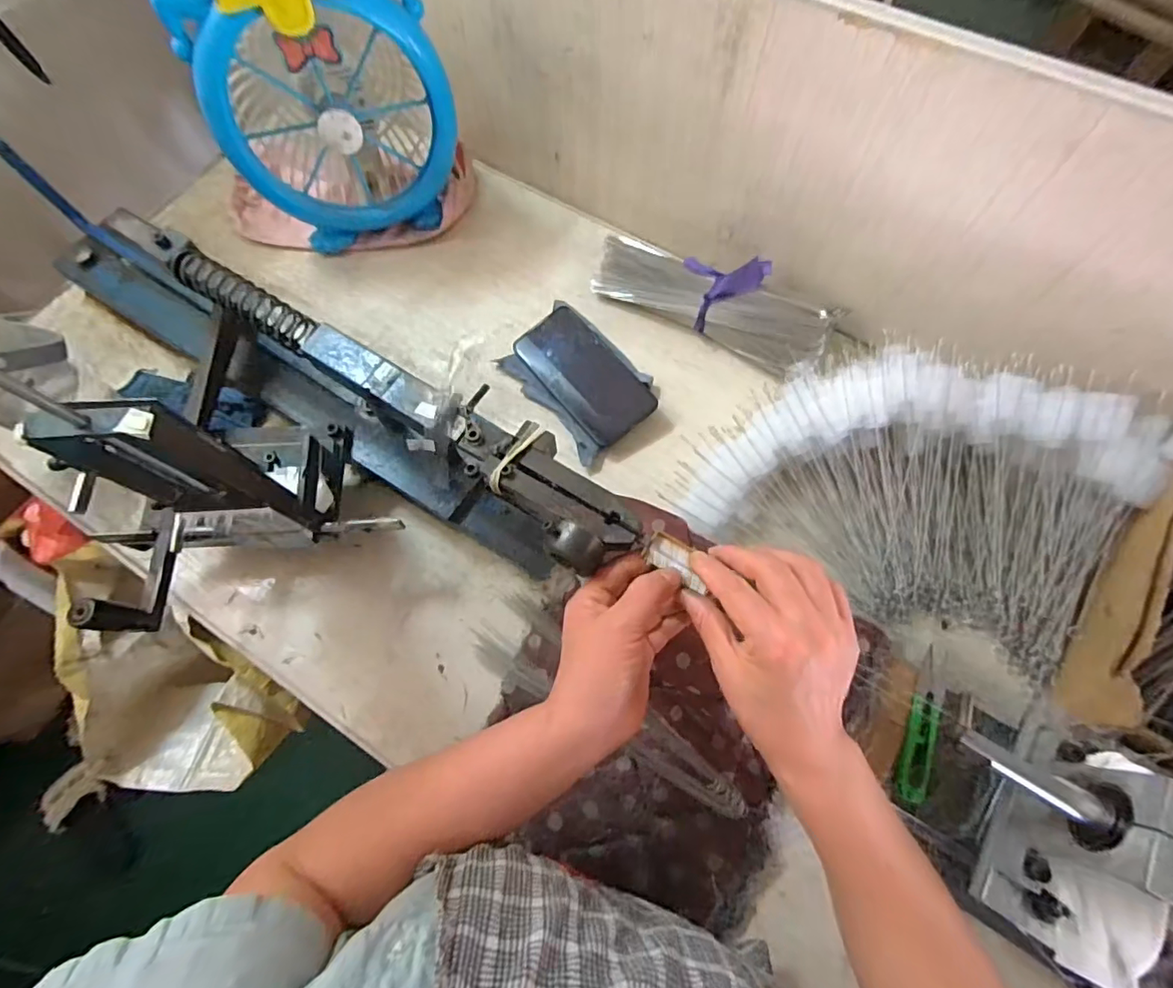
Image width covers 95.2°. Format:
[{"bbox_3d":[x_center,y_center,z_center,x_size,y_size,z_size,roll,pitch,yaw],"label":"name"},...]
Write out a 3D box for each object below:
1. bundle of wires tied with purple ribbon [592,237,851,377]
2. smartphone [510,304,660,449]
[{"bbox_3d":[0.132,-0.210,0.568,0.257,0.059,0.091,30,72,10],"label":"bundle of wires tied with purple ribbon"},{"bbox_3d":[-0.004,-0.127,0.564,0.076,0.009,0.158,-38,72,-3],"label":"smartphone"}]

